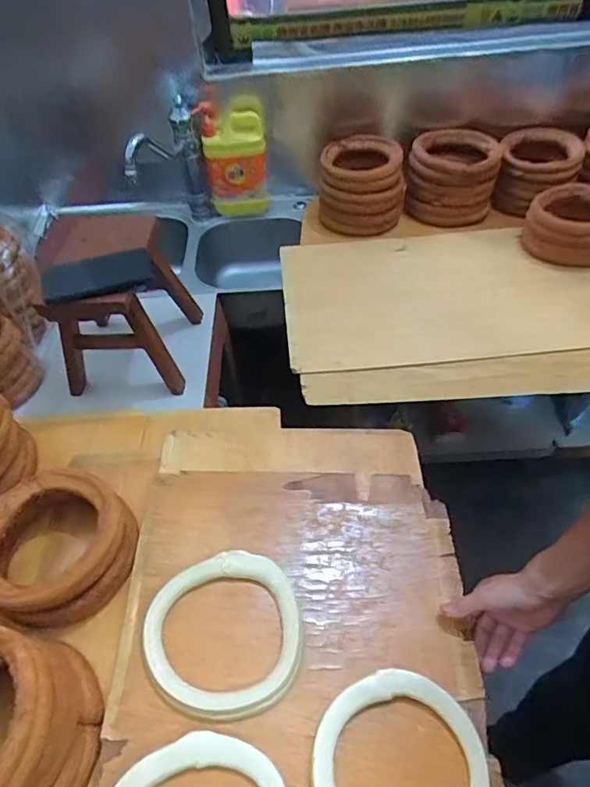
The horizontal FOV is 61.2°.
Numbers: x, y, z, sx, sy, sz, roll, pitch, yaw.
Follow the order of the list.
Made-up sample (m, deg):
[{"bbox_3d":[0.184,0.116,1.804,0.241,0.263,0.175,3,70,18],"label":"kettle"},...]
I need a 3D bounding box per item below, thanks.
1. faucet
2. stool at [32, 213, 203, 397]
[{"bbox_3d":[-0.295,-0.547,1.081,0.073,0.153,0.214,16,53,16],"label":"faucet"},{"bbox_3d":[-0.298,-0.153,0.886,0.207,0.252,0.223,4,50,-2],"label":"stool"}]

